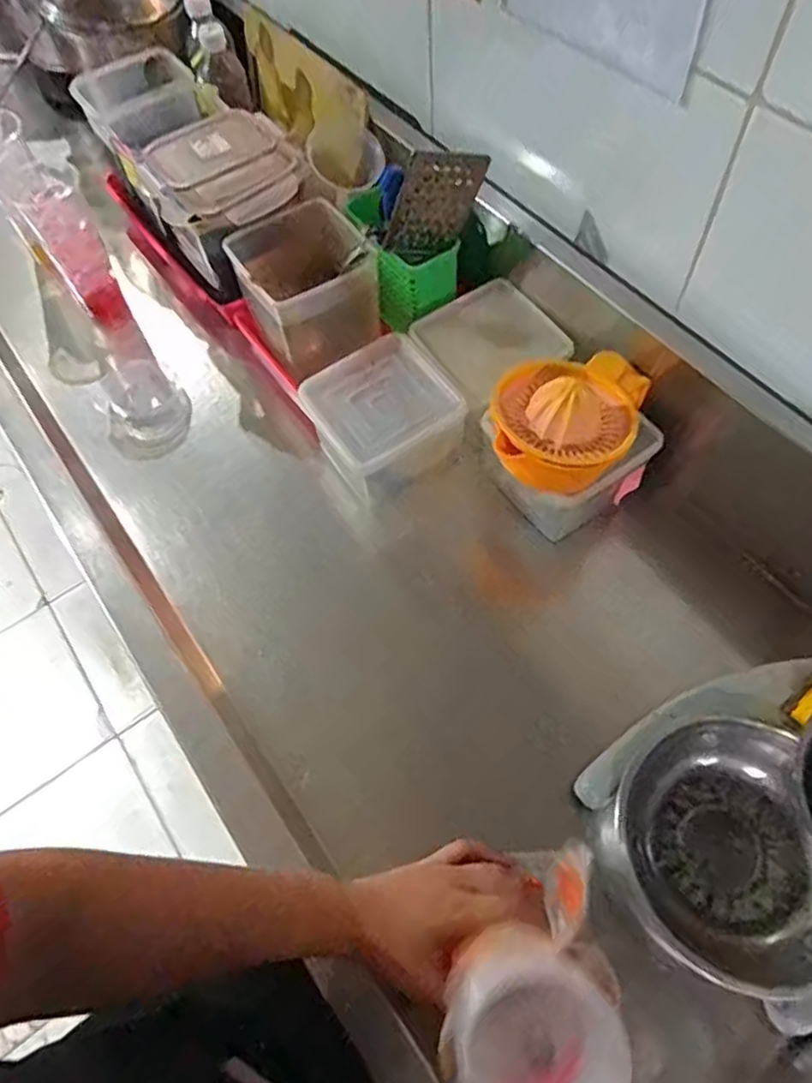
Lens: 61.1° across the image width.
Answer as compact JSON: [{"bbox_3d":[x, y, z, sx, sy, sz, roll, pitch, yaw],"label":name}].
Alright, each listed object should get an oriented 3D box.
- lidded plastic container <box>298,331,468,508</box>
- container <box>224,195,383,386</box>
[{"bbox_3d":[-0.026,-0.136,0.770,0.147,0.096,0.144,-31,64,-13],"label":"lidded plastic container"},{"bbox_3d":[-0.115,-0.304,0.823,0.128,0.129,0.132,-29,63,-12],"label":"container"}]

